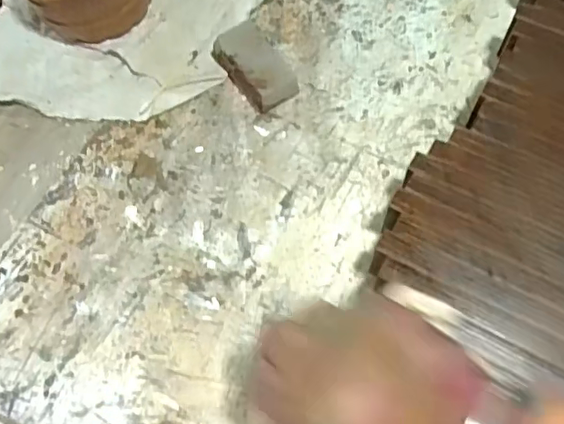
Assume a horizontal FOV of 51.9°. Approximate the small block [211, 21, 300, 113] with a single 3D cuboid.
[{"bbox_3d":[-0.020,-0.112,0.454,0.037,0.026,0.069,-35,69,-13],"label":"small block"}]

